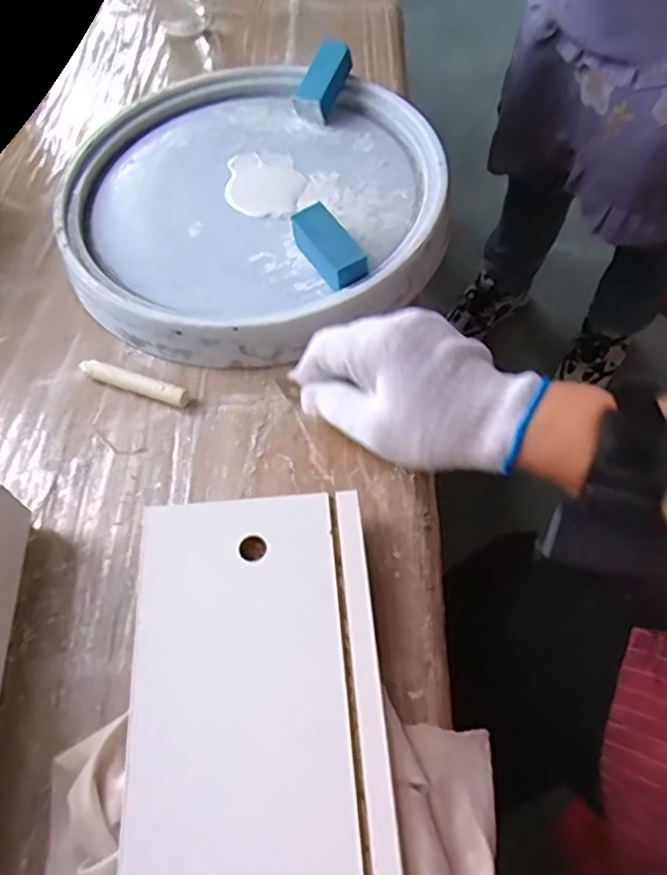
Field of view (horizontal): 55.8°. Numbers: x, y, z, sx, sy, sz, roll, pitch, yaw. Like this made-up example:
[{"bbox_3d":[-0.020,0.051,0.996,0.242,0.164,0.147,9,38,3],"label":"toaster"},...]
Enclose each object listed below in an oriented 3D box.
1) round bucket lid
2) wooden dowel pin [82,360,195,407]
[{"bbox_3d":[-0.061,-0.183,0.478,0.277,0.045,0.284,-2,59,3],"label":"round bucket lid"},{"bbox_3d":[-0.132,-0.036,0.416,0.080,0.013,0.012,18,62,15],"label":"wooden dowel pin"}]

